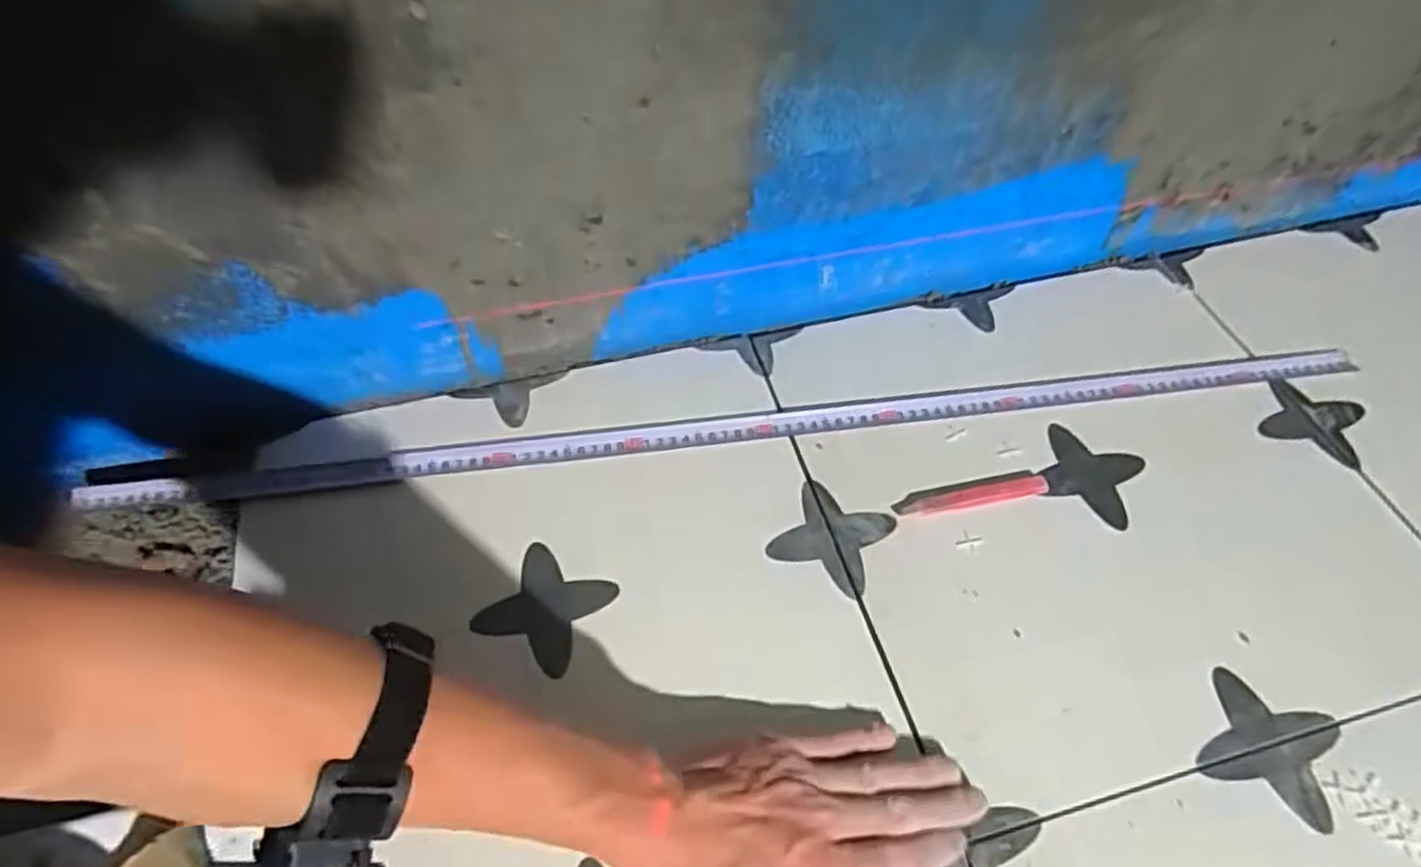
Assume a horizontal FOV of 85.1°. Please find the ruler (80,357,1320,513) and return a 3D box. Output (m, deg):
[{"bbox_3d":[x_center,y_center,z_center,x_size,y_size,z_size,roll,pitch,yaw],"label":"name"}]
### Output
[{"bbox_3d":[0.035,-0.006,0.591,0.957,0.010,0.026,-6,54,-5],"label":"ruler"}]

